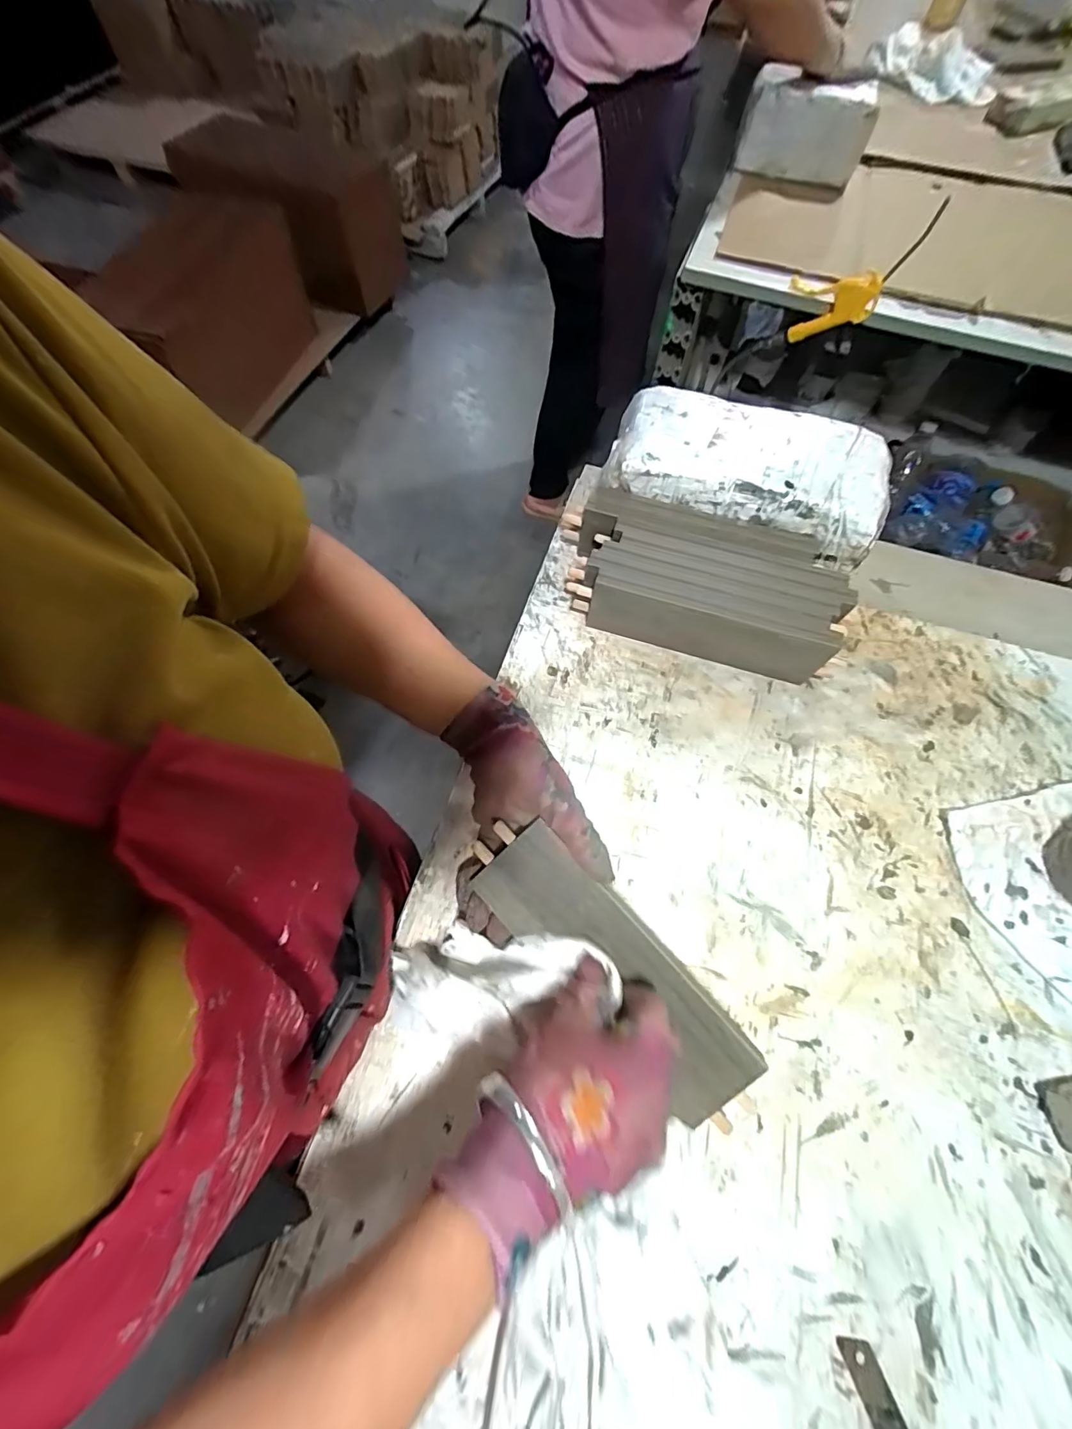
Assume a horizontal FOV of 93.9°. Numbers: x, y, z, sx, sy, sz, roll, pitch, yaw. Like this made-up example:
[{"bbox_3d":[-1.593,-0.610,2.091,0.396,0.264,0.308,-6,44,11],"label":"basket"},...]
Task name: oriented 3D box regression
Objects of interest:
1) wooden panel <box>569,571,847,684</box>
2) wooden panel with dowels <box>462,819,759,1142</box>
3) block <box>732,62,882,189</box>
[{"bbox_3d":[0.141,-0.075,0.440,0.210,0.067,0.015,17,67,6],"label":"wooden panel"},{"bbox_3d":[0.053,0.161,0.317,0.063,0.013,0.225,-44,84,5],"label":"wooden panel with dowels"},{"bbox_3d":[0.461,-1.003,0.860,0.213,0.114,0.081,25,67,10],"label":"block"}]

